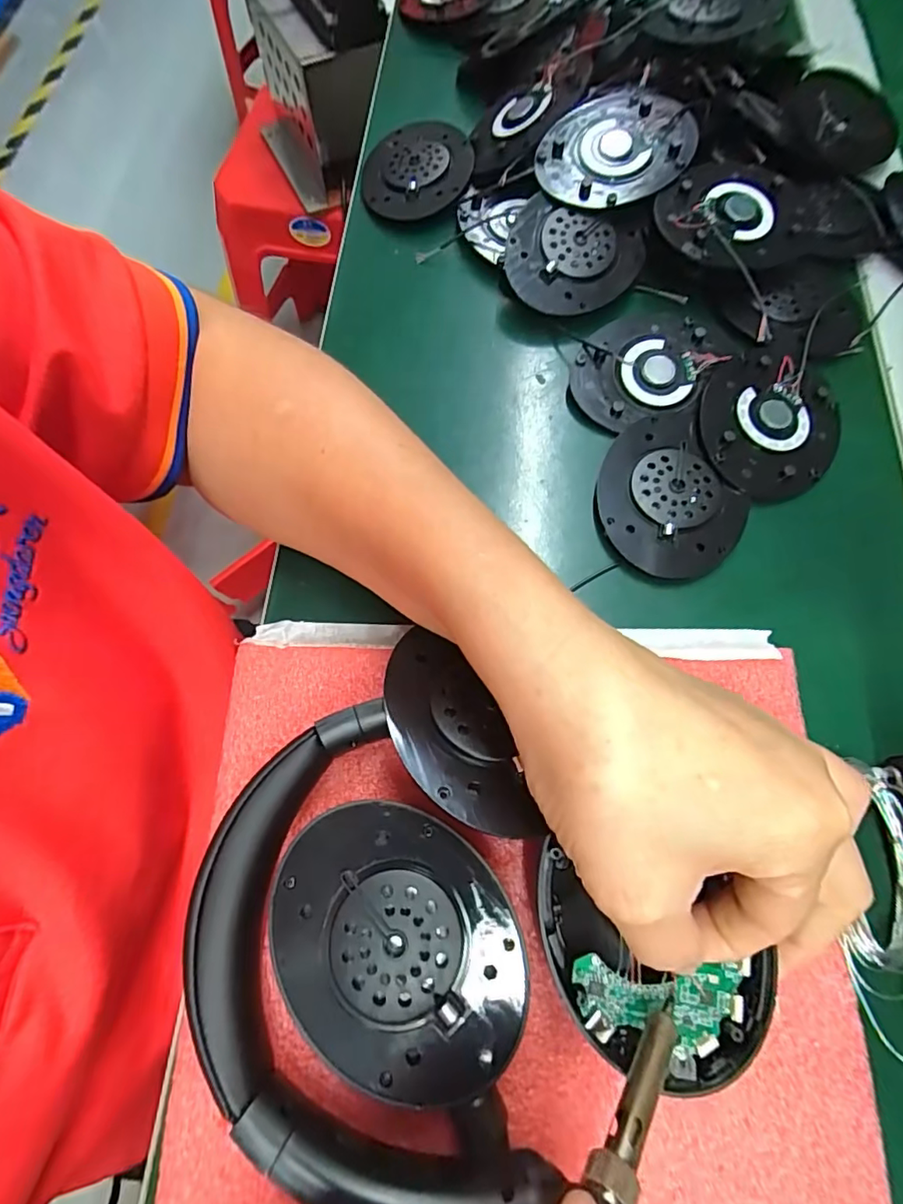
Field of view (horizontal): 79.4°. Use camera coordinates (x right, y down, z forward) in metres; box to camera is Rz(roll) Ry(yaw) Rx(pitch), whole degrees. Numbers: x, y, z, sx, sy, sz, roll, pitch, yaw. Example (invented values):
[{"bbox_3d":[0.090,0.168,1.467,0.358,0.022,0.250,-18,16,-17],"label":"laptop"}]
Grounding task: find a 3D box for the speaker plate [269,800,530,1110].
[{"bbox_3d":[-0.017,0.109,0.174,0.085,0.006,0.073,23,74,9],"label":"speaker plate"}]

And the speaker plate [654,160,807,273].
[{"bbox_3d":[0.148,-0.205,0.287,0.075,0.006,0.069,1,78,-3],"label":"speaker plate"}]

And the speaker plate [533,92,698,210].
[{"bbox_3d":[0.088,-0.244,0.293,0.079,0.008,0.067,11,85,9],"label":"speaker plate"}]

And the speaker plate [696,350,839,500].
[{"bbox_3d":[0.156,-0.088,0.265,0.066,0.008,0.082,23,72,9],"label":"speaker plate"}]

